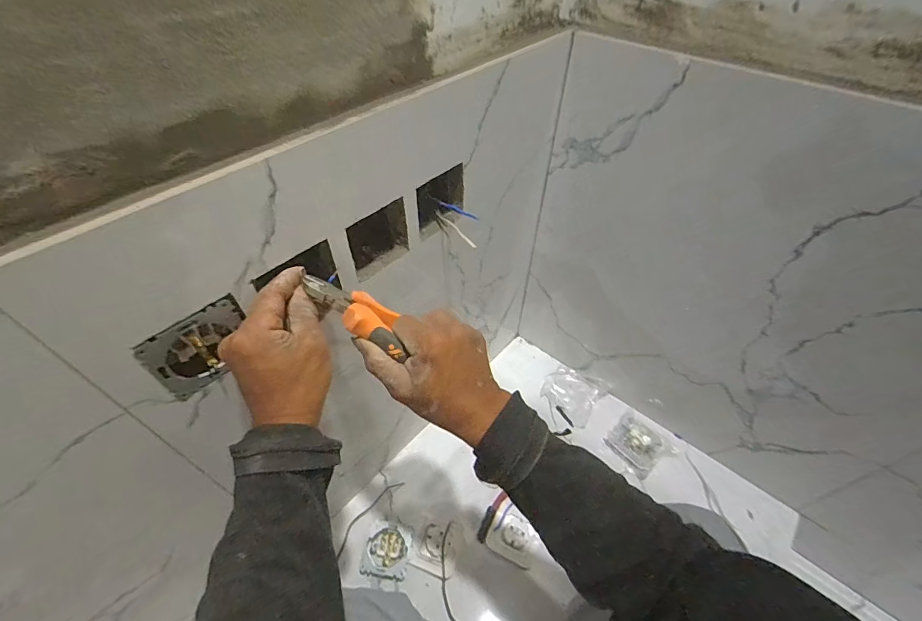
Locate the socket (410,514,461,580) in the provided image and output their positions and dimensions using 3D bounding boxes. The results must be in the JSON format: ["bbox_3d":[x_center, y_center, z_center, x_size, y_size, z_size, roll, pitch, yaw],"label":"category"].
[{"bbox_3d":[-0.039,0.367,0.644,0.067,0.022,0.077,11,49,9],"label":"socket"}]

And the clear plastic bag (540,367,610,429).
[{"bbox_3d":[0.228,0.169,0.841,0.110,0.016,0.110,30,55,24],"label":"clear plastic bag"}]

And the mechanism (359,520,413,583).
[{"bbox_3d":[-0.118,0.374,0.644,0.074,0.031,0.079,9,49,7],"label":"mechanism"}]

